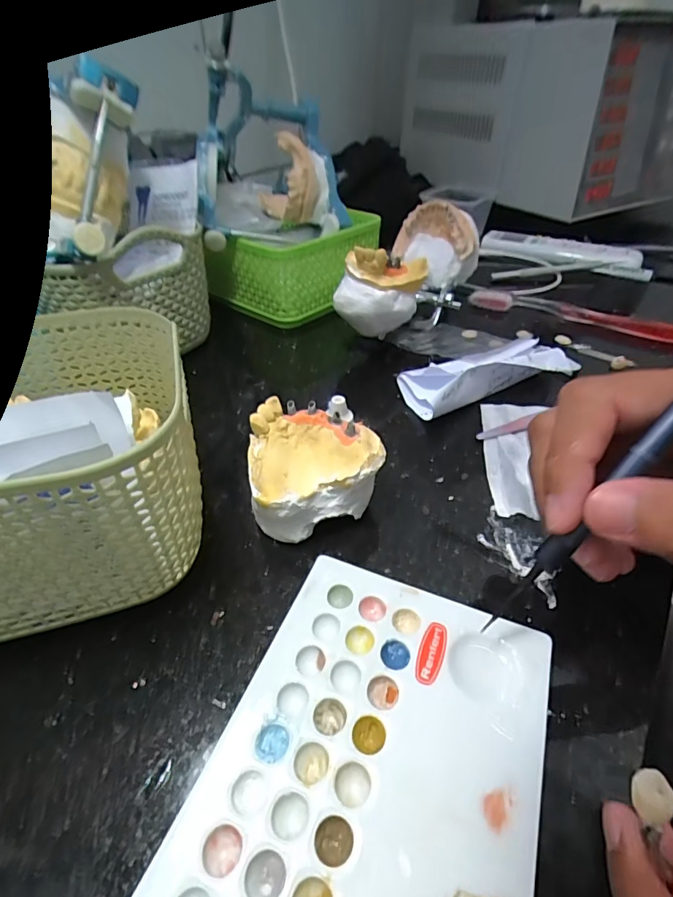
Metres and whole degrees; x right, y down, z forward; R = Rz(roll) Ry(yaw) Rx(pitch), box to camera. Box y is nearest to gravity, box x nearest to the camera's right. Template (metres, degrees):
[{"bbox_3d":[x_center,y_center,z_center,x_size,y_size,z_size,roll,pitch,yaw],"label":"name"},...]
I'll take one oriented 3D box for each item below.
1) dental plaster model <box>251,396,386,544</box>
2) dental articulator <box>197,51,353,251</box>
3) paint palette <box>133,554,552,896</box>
[{"bbox_3d":[-0.011,0.010,0.220,0.060,0.045,0.056,-10,42,-10],"label":"dental plaster model"},{"bbox_3d":[-0.061,-0.246,0.389,0.123,0.114,0.149,-9,42,-10],"label":"dental articulator"},{"bbox_3d":[0.006,0.106,0.129,0.092,0.011,0.151,14,42,19],"label":"paint palette"}]

